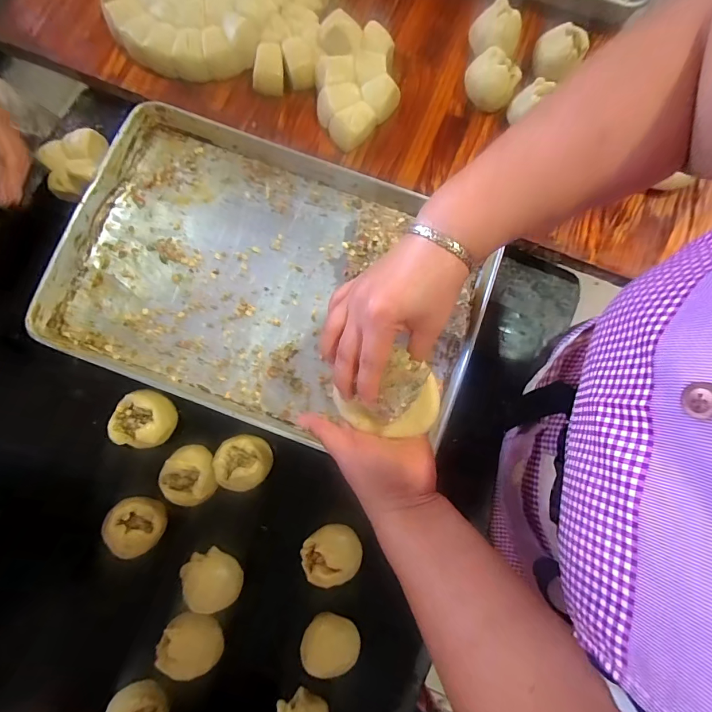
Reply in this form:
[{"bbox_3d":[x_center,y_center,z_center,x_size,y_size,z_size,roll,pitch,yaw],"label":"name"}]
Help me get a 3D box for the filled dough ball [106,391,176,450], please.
[{"bbox_3d":[-0.295,0.089,0.557,0.080,0.039,0.076,0,80,1],"label":"filled dough ball"}]

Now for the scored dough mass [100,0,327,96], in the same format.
[{"bbox_3d":[-0.224,-0.591,0.648,0.350,0.072,0.318,8,80,2],"label":"scored dough mass"}]

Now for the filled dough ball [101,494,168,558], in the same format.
[{"bbox_3d":[-0.292,0.224,0.524,0.060,0.048,0.069,-25,81,-4],"label":"filled dough ball"}]

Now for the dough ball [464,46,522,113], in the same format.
[{"bbox_3d":[0.208,-0.420,0.607,0.070,0.059,0.055,40,83,7],"label":"dough ball"}]

